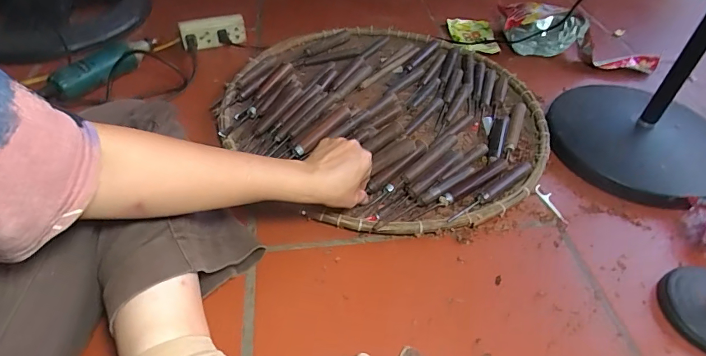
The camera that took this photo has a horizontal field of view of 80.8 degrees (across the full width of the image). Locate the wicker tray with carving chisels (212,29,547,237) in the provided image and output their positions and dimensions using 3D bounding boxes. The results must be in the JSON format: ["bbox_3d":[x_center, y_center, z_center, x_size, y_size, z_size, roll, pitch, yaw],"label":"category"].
[{"bbox_3d":[0.048,-0.129,0.709,0.534,0.049,0.498,32,53,26],"label":"wicker tray with carving chisels"}]

